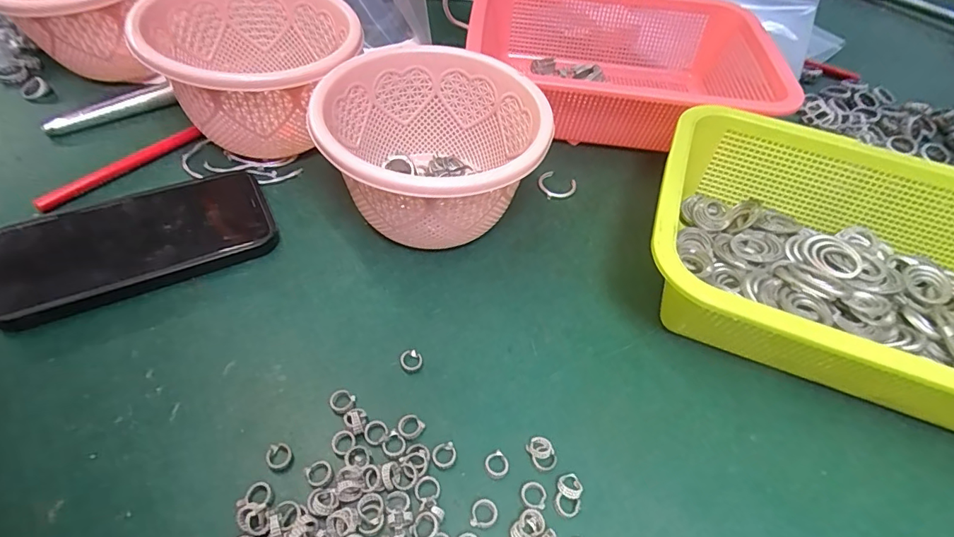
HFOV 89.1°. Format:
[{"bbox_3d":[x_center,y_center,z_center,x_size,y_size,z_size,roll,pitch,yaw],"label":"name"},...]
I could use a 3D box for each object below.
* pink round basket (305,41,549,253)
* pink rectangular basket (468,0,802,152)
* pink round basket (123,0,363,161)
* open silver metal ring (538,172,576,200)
[{"bbox_3d":[-0.030,-0.072,0.338,0.138,0.096,0.143,3,52,-3],"label":"pink round basket"},{"bbox_3d":[0.128,-0.184,0.456,0.267,0.084,0.199,3,52,-3],"label":"pink rectangular basket"},{"bbox_3d":[-0.160,-0.145,0.368,0.138,0.097,0.136,3,52,-3],"label":"pink round basket"},{"bbox_3d":[0.066,-0.070,0.402,0.028,0.007,0.027,2,50,-2],"label":"open silver metal ring"}]

